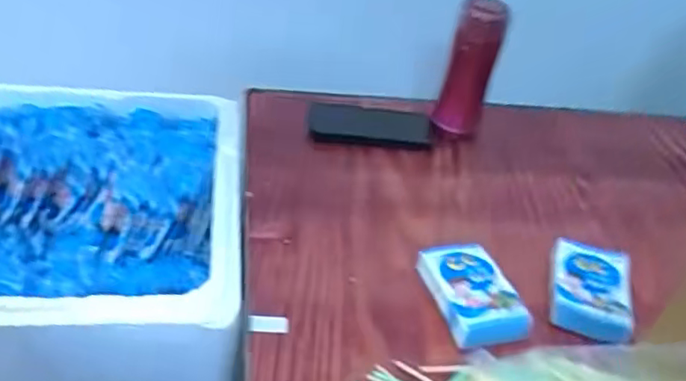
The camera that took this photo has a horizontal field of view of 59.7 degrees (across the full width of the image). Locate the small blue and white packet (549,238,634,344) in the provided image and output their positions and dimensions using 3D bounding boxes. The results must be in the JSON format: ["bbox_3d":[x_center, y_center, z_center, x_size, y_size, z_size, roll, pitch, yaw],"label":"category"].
[{"bbox_3d":[0.247,0.095,0.599,0.080,0.025,0.114,15,37,10],"label":"small blue and white packet"}]

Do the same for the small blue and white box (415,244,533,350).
[{"bbox_3d":[0.124,0.094,0.571,0.078,0.022,0.106,-6,38,-17],"label":"small blue and white box"}]

